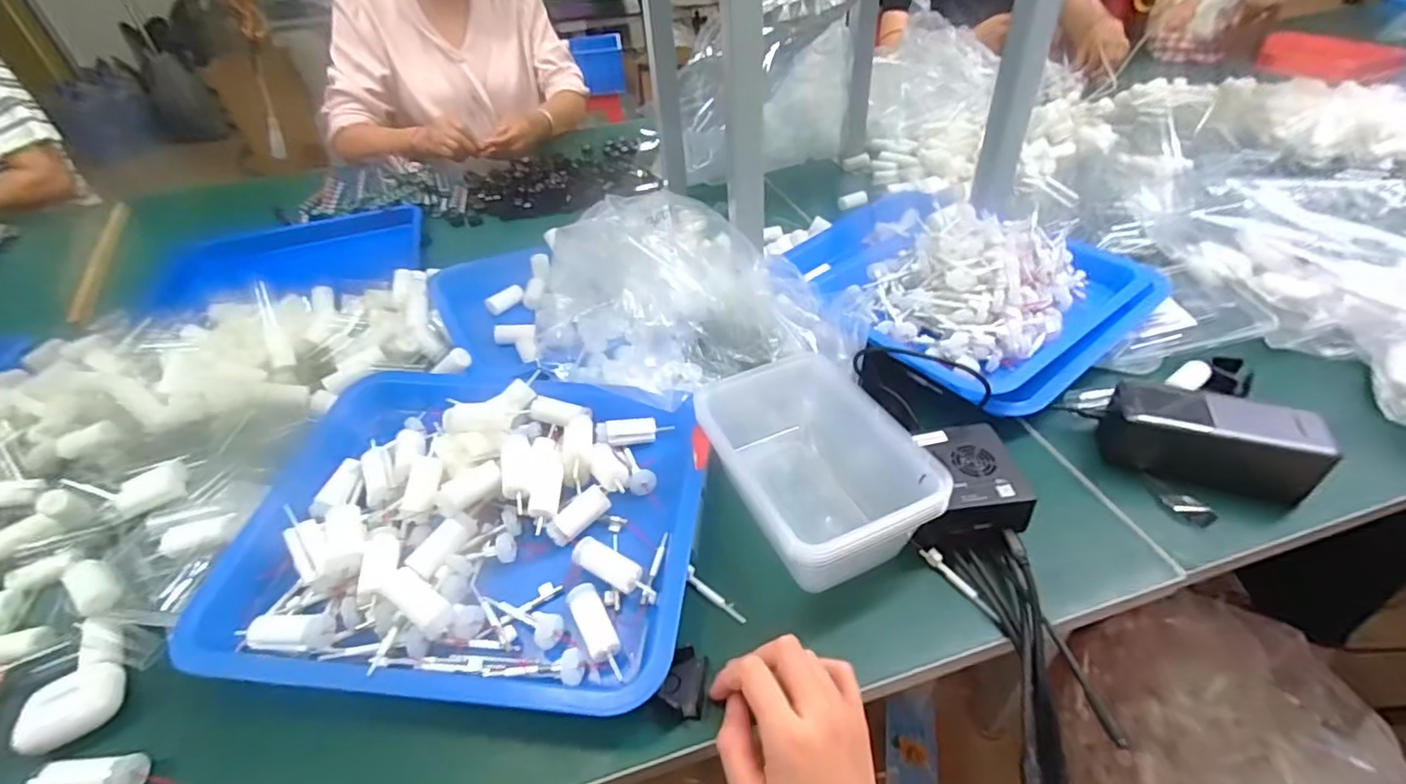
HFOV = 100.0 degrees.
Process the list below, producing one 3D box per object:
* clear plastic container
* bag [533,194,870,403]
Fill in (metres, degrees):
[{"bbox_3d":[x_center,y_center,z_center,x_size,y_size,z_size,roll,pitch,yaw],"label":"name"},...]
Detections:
[{"bbox_3d":[0.075,0.052,0.433,0.116,0.068,0.168,-19,43,-16],"label":"clear plastic container"},{"bbox_3d":[-0.013,-0.096,0.555,0.292,0.107,0.235,-13,41,-10],"label":"bag"}]

